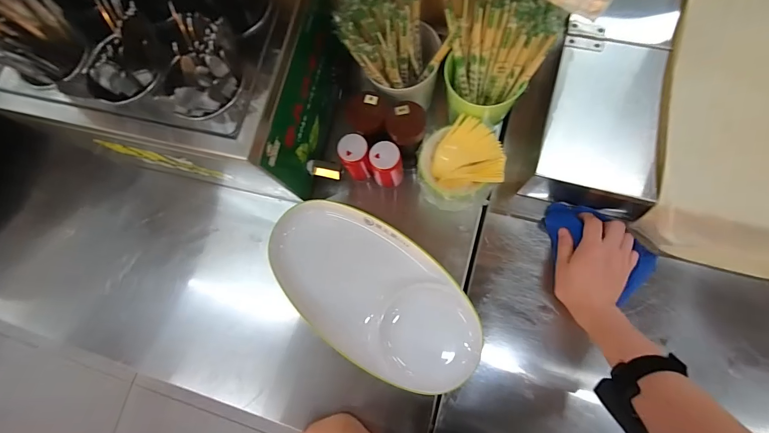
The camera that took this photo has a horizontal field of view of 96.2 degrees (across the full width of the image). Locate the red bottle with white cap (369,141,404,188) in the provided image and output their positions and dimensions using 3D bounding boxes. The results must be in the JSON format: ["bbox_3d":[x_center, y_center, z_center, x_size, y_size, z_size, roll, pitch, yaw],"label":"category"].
[{"bbox_3d":[0.006,-0.080,0.548,0.046,0.086,0.050,-1,79,6],"label":"red bottle with white cap"}]

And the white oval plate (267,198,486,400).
[{"bbox_3d":[-0.019,0.115,0.544,0.355,0.053,0.191,38,85,12],"label":"white oval plate"}]

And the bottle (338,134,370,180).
[{"bbox_3d":[-0.044,-0.094,0.558,0.043,0.095,0.049,10,80,8],"label":"bottle"}]

